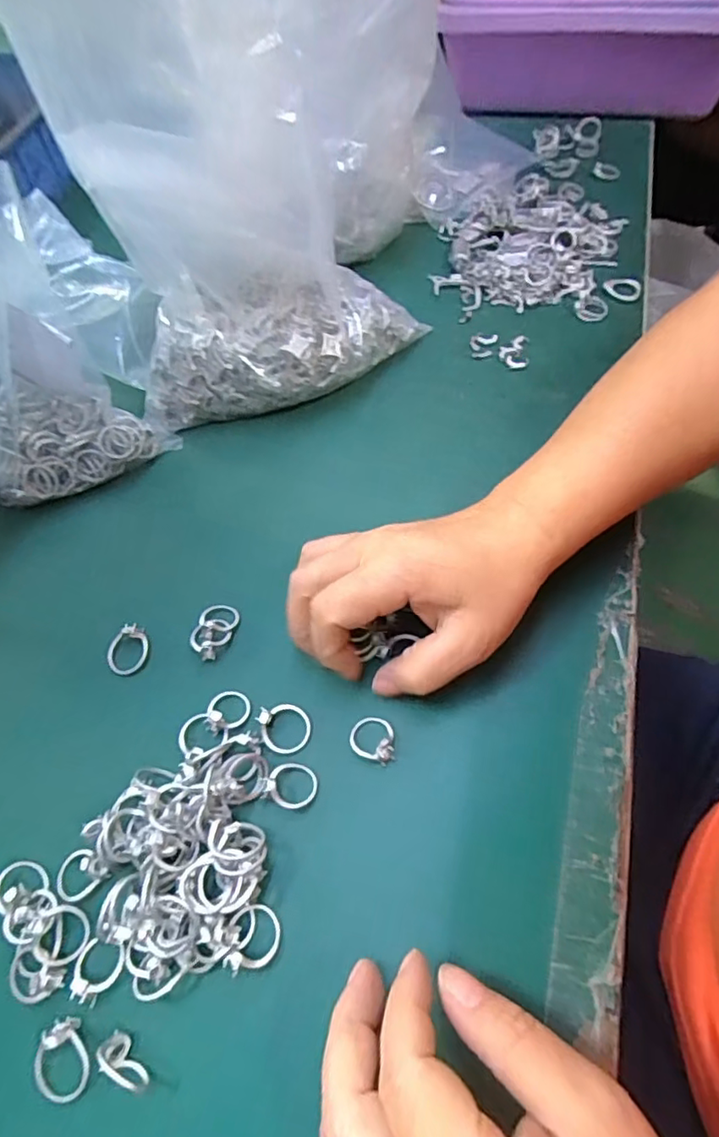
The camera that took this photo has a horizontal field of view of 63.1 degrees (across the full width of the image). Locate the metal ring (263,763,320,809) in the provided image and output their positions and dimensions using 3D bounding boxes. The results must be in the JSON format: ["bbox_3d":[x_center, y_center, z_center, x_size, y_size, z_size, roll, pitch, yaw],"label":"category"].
[{"bbox_3d":[-0.030,0.097,0.261,0.022,0.006,0.022,12,36,-9],"label":"metal ring"}]

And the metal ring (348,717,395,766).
[{"bbox_3d":[0.007,0.077,0.269,0.023,0.011,0.019,17,61,14],"label":"metal ring"}]

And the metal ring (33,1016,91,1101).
[{"bbox_3d":[-0.110,0.181,0.214,0.019,0.010,0.025,-26,60,-11],"label":"metal ring"}]

